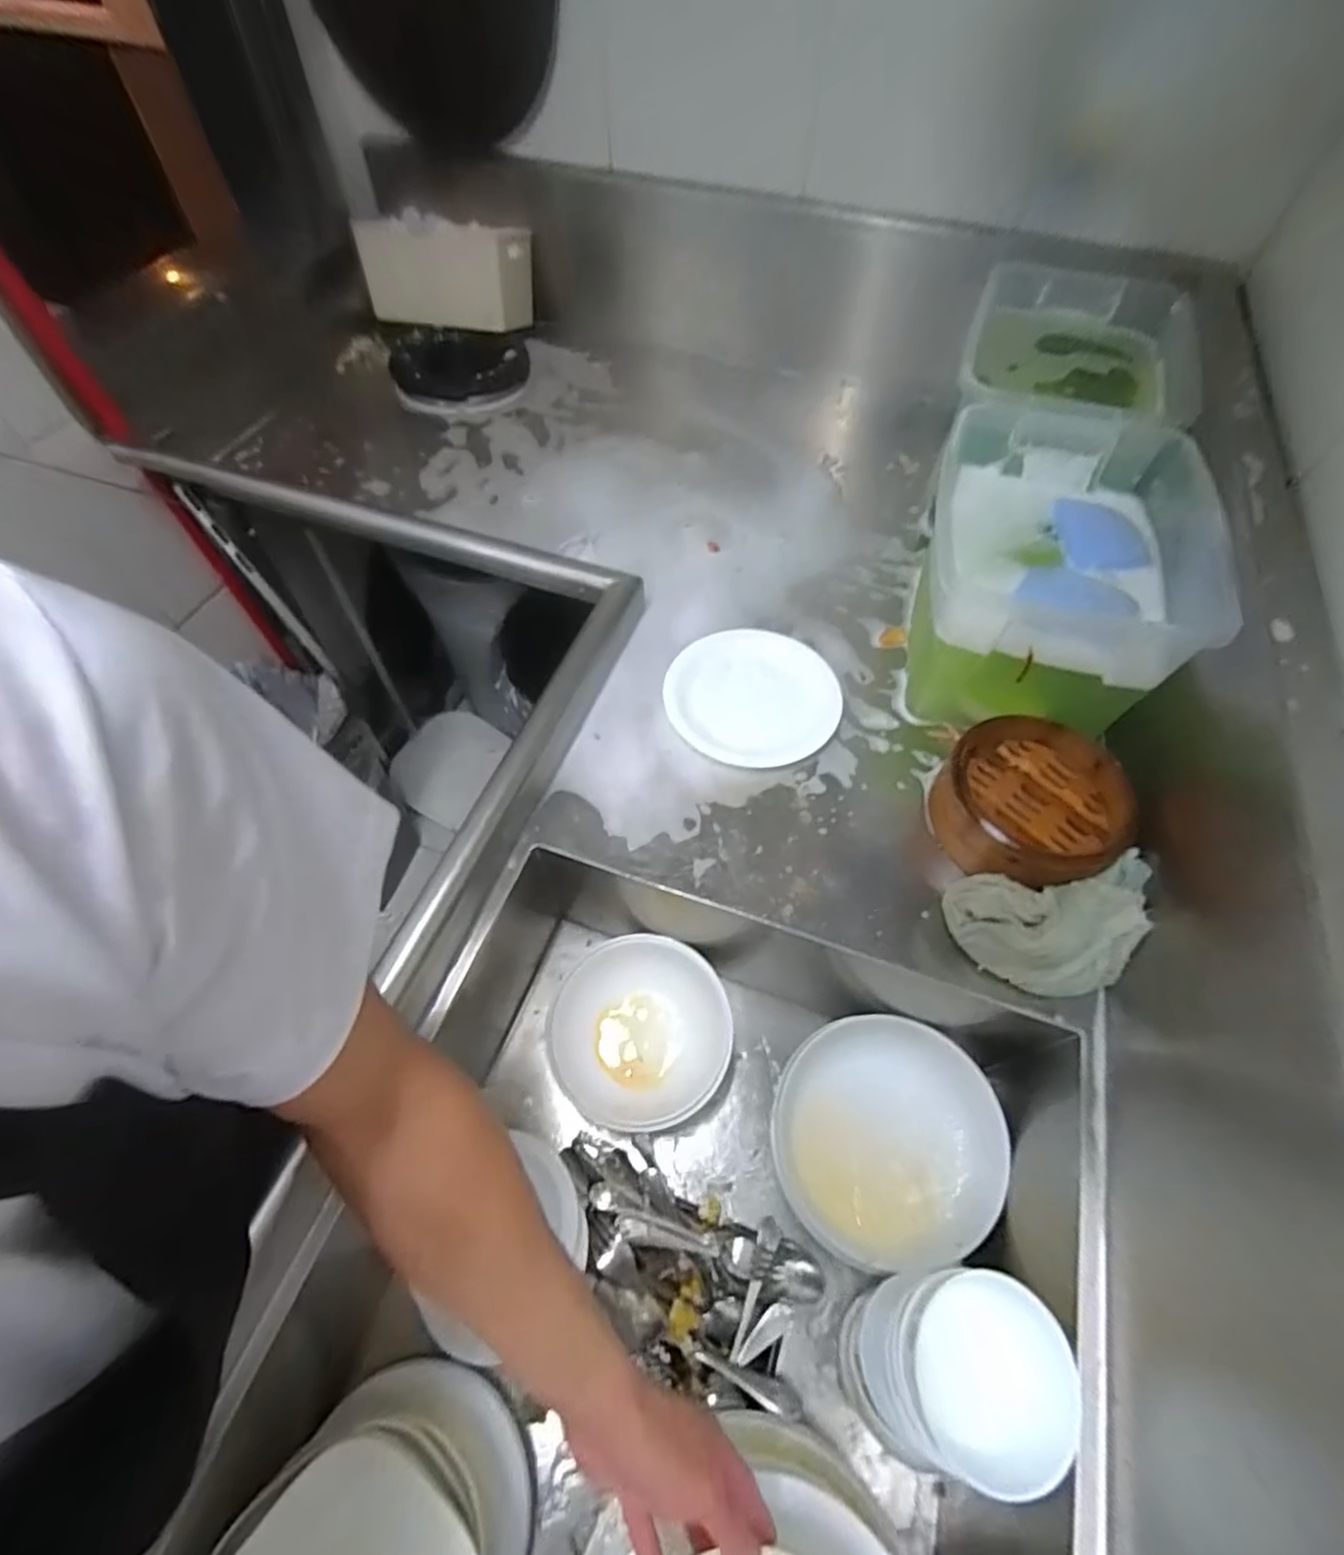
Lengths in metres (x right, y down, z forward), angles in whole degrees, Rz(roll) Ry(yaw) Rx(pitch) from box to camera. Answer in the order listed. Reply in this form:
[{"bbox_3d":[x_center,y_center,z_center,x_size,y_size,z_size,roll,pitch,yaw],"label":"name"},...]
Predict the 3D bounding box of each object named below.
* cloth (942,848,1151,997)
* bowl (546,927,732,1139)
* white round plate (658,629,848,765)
[{"bbox_3d":[0.315,0.124,0.538,0.167,0.063,0.096,-3,59,-5],"label":"cloth"},{"bbox_3d":[-0.036,0.269,0.688,0.184,0.093,0.173,1,58,-1],"label":"bowl"},{"bbox_3d":[0.091,-0.092,0.717,0.184,0.019,0.180,1,59,-2],"label":"white round plate"}]

